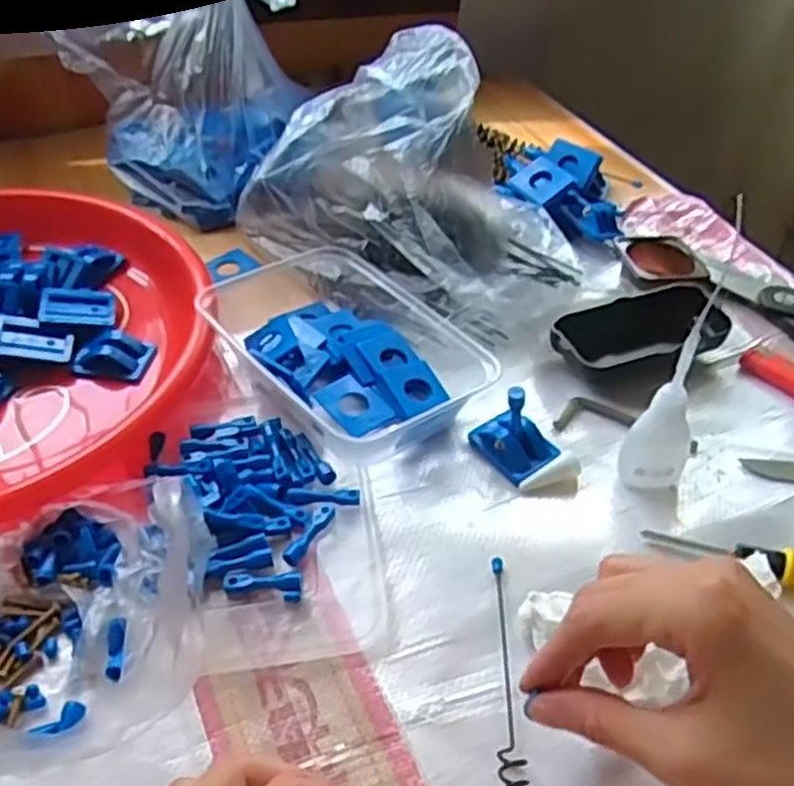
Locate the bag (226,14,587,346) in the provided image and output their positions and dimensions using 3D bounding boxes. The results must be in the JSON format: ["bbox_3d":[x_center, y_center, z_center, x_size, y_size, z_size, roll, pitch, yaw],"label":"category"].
[{"bbox_3d":[0.018,-0.146,0.536,0.231,0.126,0.127,26,49,23],"label":"bag"}]

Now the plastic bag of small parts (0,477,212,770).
[{"bbox_3d":[-0.174,0.101,0.338,0.190,0.051,0.111,-17,47,-19],"label":"plastic bag of small parts"}]

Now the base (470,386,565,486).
[{"bbox_3d":[0.066,0.019,0.435,0.032,0.044,0.041,-22,49,-22],"label":"base"}]

